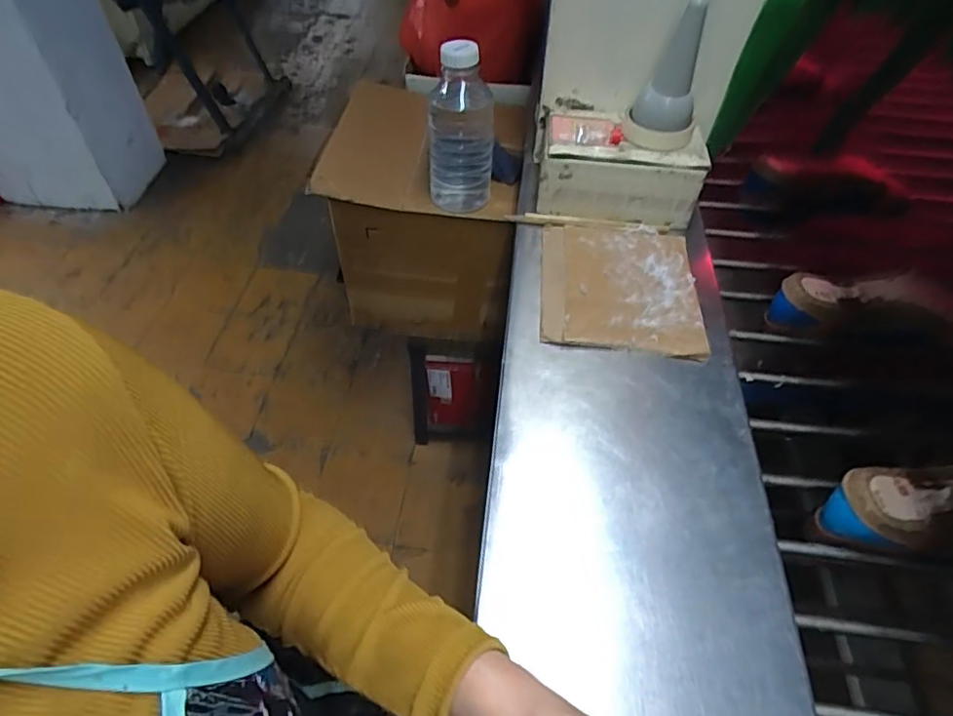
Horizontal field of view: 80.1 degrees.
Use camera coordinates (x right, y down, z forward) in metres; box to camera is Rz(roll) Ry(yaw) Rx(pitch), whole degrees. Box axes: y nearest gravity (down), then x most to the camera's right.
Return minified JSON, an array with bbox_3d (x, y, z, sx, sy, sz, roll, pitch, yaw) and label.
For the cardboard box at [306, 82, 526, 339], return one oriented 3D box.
[{"bbox_3d":[-0.074,-0.252,1.018,0.312,0.294,0.308,9,51,5],"label":"cardboard box"}]

